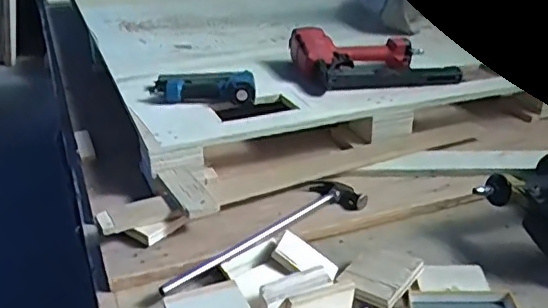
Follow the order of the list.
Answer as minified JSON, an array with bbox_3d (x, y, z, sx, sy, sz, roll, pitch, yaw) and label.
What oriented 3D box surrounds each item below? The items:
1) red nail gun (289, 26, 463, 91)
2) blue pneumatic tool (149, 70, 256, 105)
[{"bbox_3d":[0.211,-0.207,1.243,0.336,0.075,0.214,-4,26,-4],"label":"red nail gun"},{"bbox_3d":[-0.142,-0.127,1.147,0.214,0.053,0.084,1,29,4],"label":"blue pneumatic tool"}]

